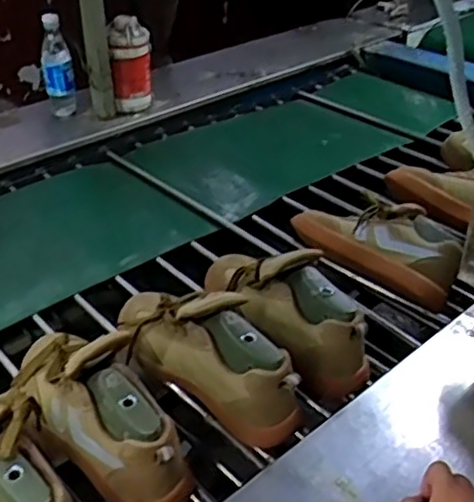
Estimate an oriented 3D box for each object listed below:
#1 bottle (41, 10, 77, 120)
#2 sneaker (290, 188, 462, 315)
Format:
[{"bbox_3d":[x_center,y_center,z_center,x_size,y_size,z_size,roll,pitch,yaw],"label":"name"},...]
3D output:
[{"bbox_3d":[-0.378,-0.378,1.409,0.065,0.216,0.070,-7,37,-13],"label":"bottle"},{"bbox_3d":[0.217,-0.015,1.027,0.282,0.086,0.125,26,42,35],"label":"sneaker"}]

